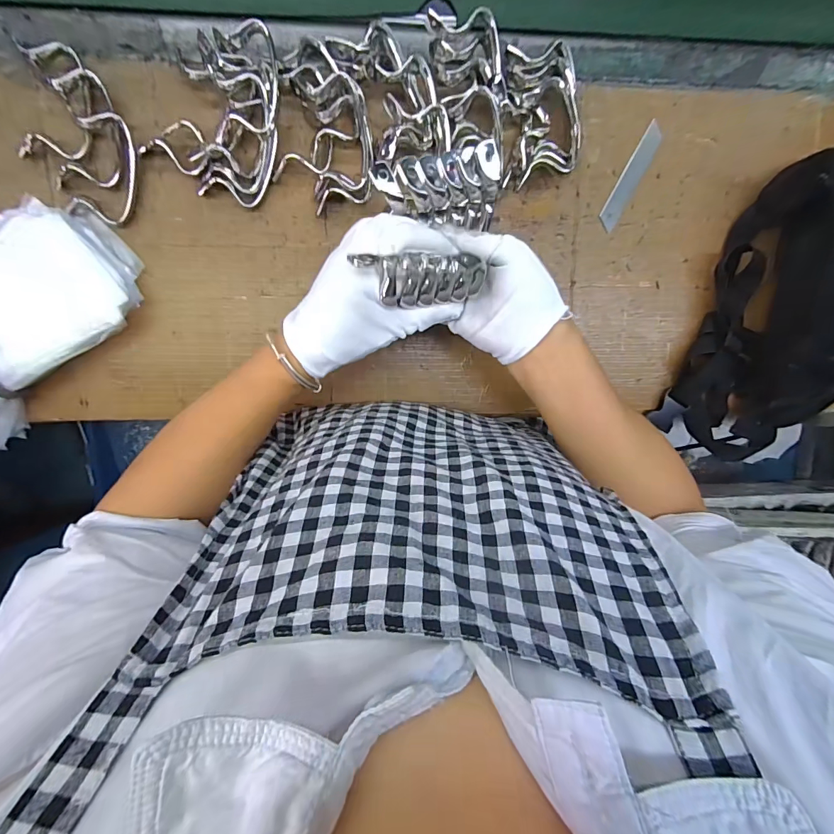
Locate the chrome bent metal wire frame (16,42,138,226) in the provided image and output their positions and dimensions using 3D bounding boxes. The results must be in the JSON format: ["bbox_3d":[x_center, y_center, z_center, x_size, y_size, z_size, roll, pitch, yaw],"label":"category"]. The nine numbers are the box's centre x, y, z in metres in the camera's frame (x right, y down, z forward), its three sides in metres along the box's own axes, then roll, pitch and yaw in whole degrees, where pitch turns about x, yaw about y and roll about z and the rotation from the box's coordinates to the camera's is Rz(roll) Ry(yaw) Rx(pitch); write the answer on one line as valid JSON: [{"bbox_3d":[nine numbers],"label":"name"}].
[{"bbox_3d":[-0.288,-0.242,0.343,0.087,0.020,0.125,12,98,-6],"label":"chrome bent metal wire frame"}]

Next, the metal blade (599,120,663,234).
[{"bbox_3d":[0.209,-0.233,0.390,0.019,0.004,0.103,28,97,-2],"label":"metal blade"}]

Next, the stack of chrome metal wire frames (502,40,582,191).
[{"bbox_3d":[0.111,-0.267,0.360,0.063,0.037,0.106,-10,100,-3],"label":"stack of chrome metal wire frames"}]

